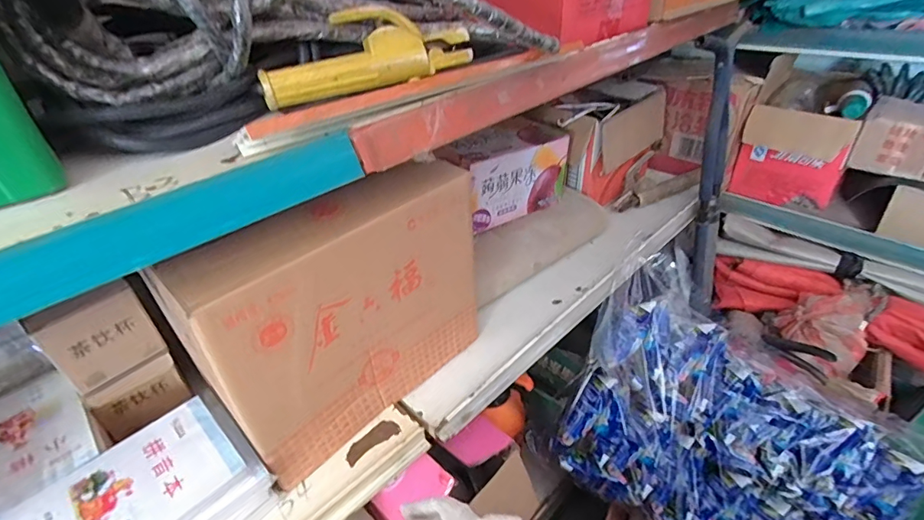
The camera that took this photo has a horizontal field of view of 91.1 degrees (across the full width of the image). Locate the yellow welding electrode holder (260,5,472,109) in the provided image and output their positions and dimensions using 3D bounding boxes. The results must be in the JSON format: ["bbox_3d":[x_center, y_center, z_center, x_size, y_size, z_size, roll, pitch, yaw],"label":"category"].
[{"bbox_3d":[-0.095,-0.218,0.473,0.226,0.069,0.037,-17,36,-18],"label":"yellow welding electrode holder"}]

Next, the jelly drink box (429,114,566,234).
[{"bbox_3d":[0.082,-0.163,0.868,0.248,0.148,0.100,-25,40,-28],"label":"jelly drink box"}]

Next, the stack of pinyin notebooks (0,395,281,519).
[{"bbox_3d":[-0.316,0.257,0.461,0.138,0.076,0.193,24,43,35],"label":"stack of pinyin notebooks"}]

